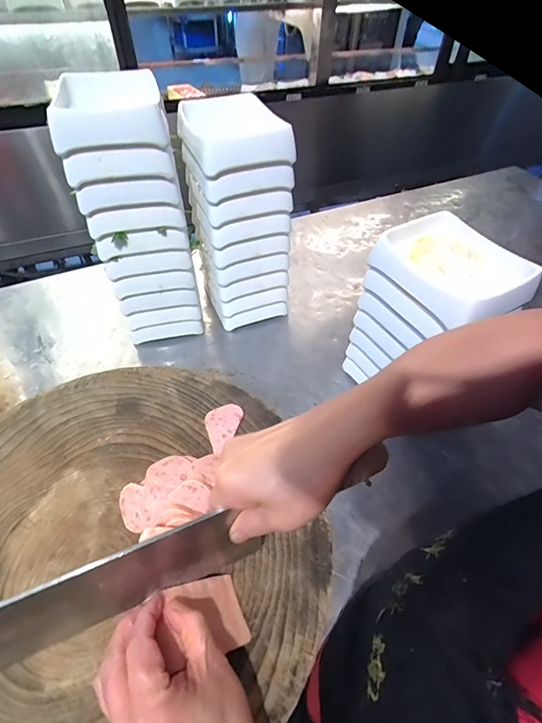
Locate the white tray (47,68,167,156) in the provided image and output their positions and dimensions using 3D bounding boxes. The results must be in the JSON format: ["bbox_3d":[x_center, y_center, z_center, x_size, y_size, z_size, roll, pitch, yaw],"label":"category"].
[{"bbox_3d":[-0.199,-0.308,0.453,0.122,0.042,0.143,-12,51,-12],"label":"white tray"}]

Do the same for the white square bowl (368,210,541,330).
[{"bbox_3d":[0.211,-0.107,0.441,0.116,0.057,0.156,-26,55,-22],"label":"white square bowl"}]

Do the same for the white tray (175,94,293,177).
[{"bbox_3d":[-0.055,-0.314,0.508,0.119,0.043,0.158,-19,53,-18],"label":"white tray"}]

